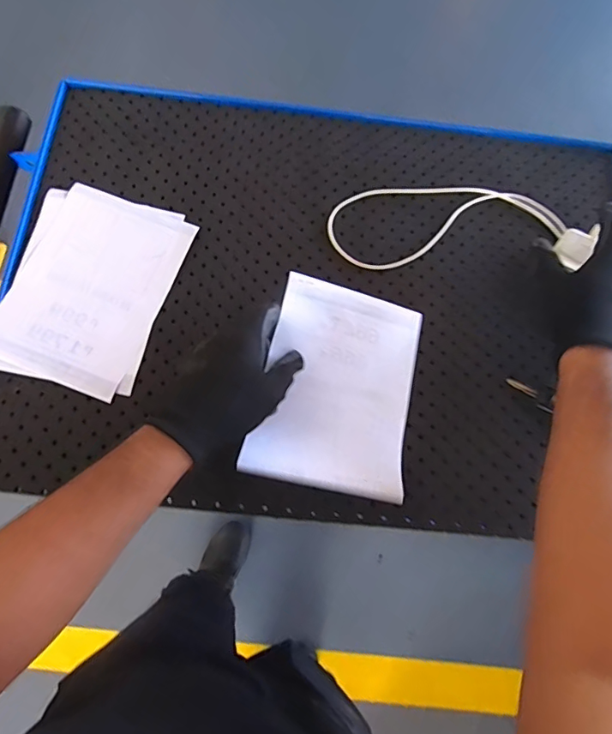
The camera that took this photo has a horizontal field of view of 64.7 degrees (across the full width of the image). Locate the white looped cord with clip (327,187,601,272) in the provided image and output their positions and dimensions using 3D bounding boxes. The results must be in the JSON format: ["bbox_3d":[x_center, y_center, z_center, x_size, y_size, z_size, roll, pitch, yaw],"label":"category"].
[{"bbox_3d":[0.170,-0.160,0.548,0.286,0.029,0.114,1,70,2],"label":"white looped cord with clip"}]

